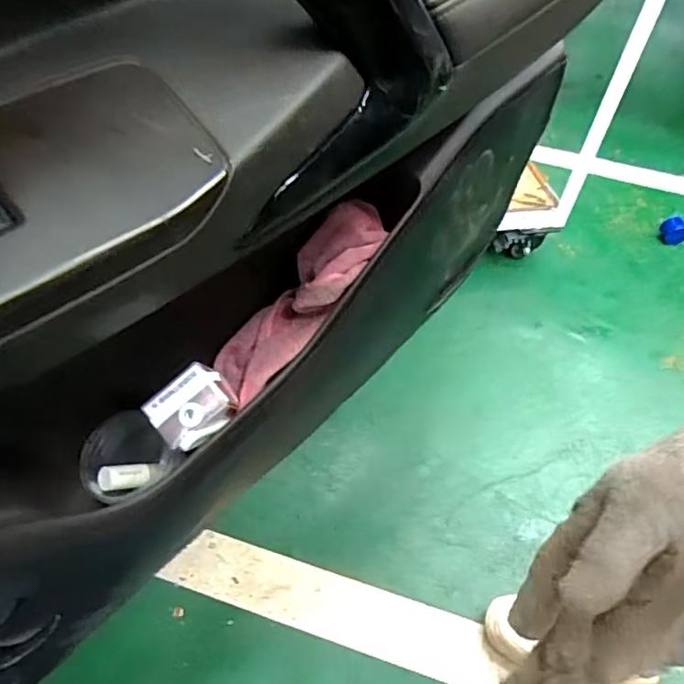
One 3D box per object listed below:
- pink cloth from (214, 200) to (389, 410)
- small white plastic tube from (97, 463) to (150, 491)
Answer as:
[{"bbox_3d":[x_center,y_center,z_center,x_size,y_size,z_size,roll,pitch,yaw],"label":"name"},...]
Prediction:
[{"bbox_3d":[-0.032,-0.037,0.449,0.060,0.049,0.189,37,87,23],"label":"pink cloth"},{"bbox_3d":[-0.156,0.096,0.403,0.034,0.011,0.015,3,45,-36],"label":"small white plastic tube"}]

